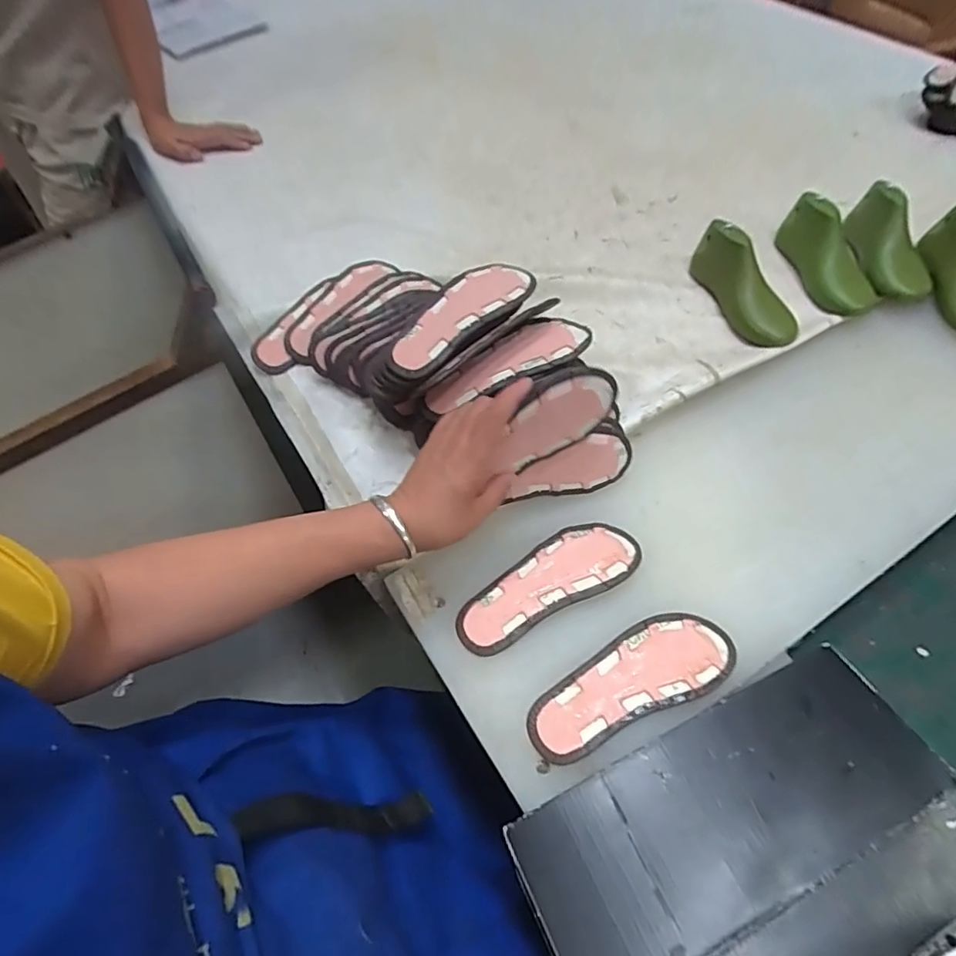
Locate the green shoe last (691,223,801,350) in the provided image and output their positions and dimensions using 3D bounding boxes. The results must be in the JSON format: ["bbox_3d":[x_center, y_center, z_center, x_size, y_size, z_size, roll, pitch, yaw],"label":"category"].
[{"bbox_3d":[0.309,-0.228,0.659,0.052,0.064,0.174,-20,57,-9],"label":"green shoe last"}]

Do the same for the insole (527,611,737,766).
[{"bbox_3d":[0.121,0.160,0.445,0.176,0.009,0.065,-21,58,-10],"label":"insole"}]

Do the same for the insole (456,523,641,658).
[{"bbox_3d":[0.061,0.092,0.495,0.175,0.011,0.062,-27,59,-14],"label":"insole"}]

